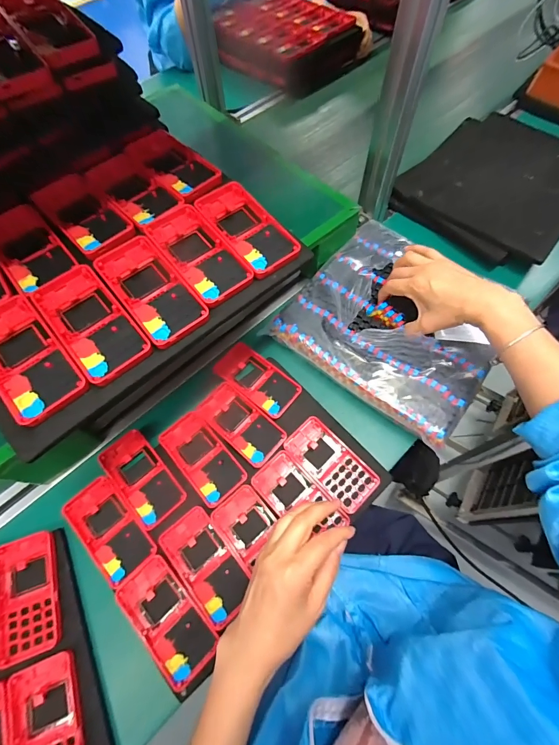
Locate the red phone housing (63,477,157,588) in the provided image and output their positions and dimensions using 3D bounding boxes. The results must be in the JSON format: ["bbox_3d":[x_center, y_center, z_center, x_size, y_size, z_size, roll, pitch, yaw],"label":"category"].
[{"bbox_3d":[-0.211,0.190,0.414,0.062,0.015,0.124,-41,70,-16],"label":"red phone housing"}]

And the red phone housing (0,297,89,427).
[{"bbox_3d":[-0.237,-0.017,0.313,0.062,0.016,0.135,-40,74,-13],"label":"red phone housing"}]

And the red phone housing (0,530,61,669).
[{"bbox_3d":[-0.289,0.253,0.389,0.065,0.017,0.124,-19,65,-7],"label":"red phone housing"}]

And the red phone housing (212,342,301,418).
[{"bbox_3d":[-0.034,0.008,0.496,0.128,0.013,0.063,36,71,20],"label":"red phone housing"}]

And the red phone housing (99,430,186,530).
[{"bbox_3d":[-0.180,0.134,0.438,0.061,0.014,0.123,-39,69,-15],"label":"red phone housing"}]

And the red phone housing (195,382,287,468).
[{"bbox_3d":[-0.055,0.070,0.465,0.127,0.009,0.061,39,72,18],"label":"red phone housing"}]

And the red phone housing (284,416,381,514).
[{"bbox_3d":[0.068,0.119,0.449,0.059,0.017,0.124,-41,74,-16],"label":"red phone housing"}]

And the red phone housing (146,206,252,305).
[{"bbox_3d":[-0.089,-0.130,0.364,0.061,0.018,0.131,-36,69,-14],"label":"red phone housing"}]

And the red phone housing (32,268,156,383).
[{"bbox_3d":[-0.184,-0.050,0.327,0.060,0.019,0.131,-37,69,-15],"label":"red phone housing"}]

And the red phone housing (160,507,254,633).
[{"bbox_3d":[-0.086,0.223,0.396,0.063,0.012,0.124,-36,69,-15],"label":"red phone housing"}]

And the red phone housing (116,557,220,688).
[{"bbox_3d":[-0.125,0.273,0.379,0.060,0.016,0.122,-40,70,-16],"label":"red phone housing"}]

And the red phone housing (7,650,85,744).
[{"bbox_3d":[-0.230,0.361,0.336,0.063,0.017,0.124,-20,66,-8],"label":"red phone housing"}]

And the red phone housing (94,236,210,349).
[{"bbox_3d":[-0.130,-0.085,0.343,0.061,0.023,0.123,-37,69,-15],"label":"red phone housing"}]

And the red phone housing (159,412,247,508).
[{"bbox_3d":[-0.103,0.111,0.449,0.060,0.009,0.126,-38,69,-15],"label":"red phone housing"}]

